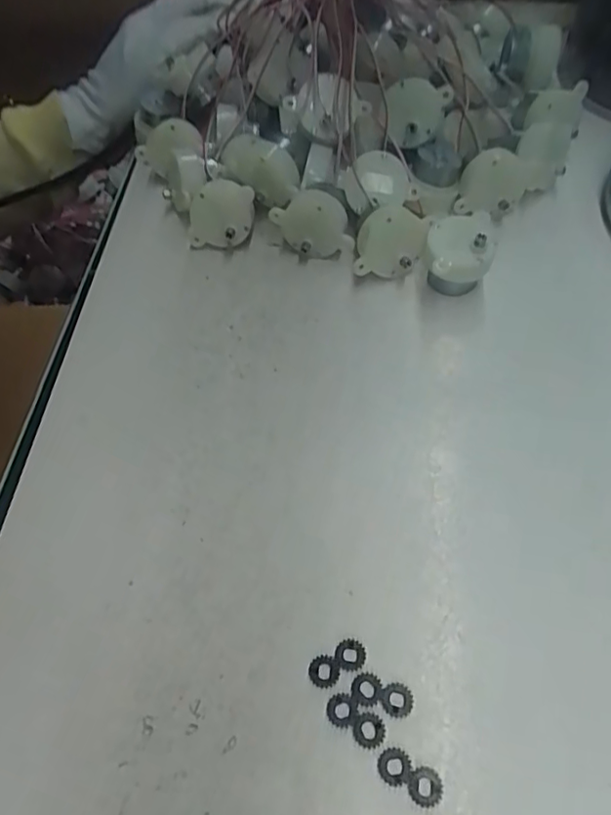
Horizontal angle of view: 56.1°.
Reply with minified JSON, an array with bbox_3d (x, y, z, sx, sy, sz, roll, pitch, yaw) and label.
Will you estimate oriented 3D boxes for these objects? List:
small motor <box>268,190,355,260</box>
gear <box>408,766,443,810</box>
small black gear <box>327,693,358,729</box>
[{"bbox_3d":[0.004,-0.091,0.291,0.040,0.034,0.018,2,59,7],"label":"small motor"},{"bbox_3d":[0.037,0.117,0.176,0.010,0.004,0.011,10,60,12],"label":"gear"},{"bbox_3d":[0.012,0.100,0.189,0.010,0.004,0.010,-3,58,4],"label":"small black gear"}]

